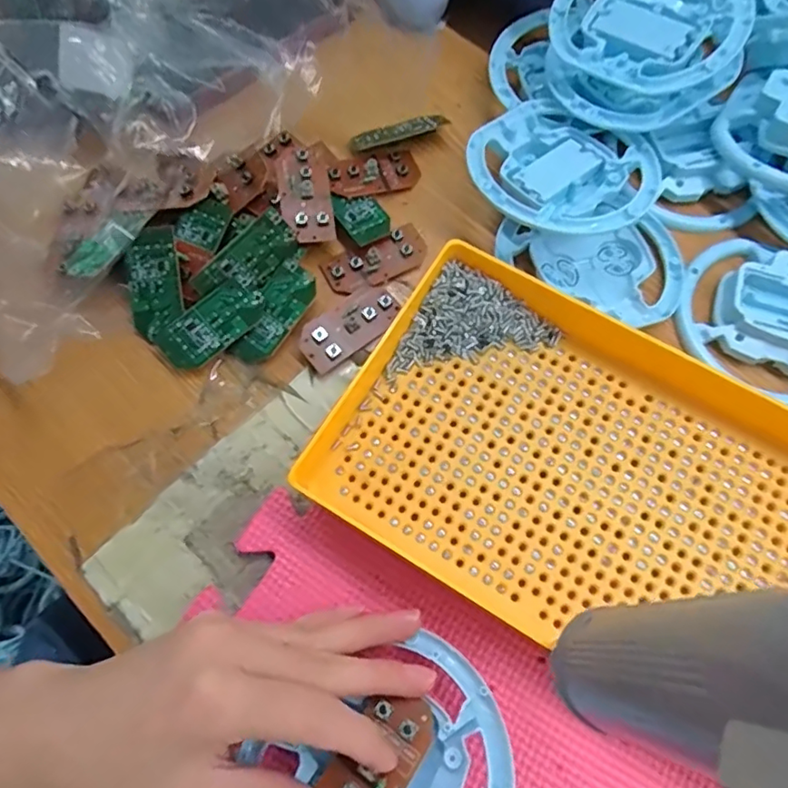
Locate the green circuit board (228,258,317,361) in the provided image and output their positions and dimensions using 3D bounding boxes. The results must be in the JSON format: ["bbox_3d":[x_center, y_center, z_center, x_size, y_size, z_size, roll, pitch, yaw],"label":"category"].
[{"bbox_3d":[-0.067,-0.044,0.309,0.027,0.006,0.060,35,76,11],"label":"green circuit board"}]

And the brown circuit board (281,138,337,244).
[{"bbox_3d":[-0.052,-0.119,0.327,0.030,0.013,0.068,-2,75,-13],"label":"brown circuit board"}]

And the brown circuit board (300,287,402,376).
[{"bbox_3d":[-0.024,-0.038,0.309,0.058,0.006,0.028,-37,75,-11],"label":"brown circuit board"}]

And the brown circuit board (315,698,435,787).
[{"bbox_3d":[-0.007,0.144,0.219,0.027,0.009,0.053,34,63,11],"label":"brown circuit board"}]

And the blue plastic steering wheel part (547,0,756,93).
[{"bbox_3d":[0.150,-0.216,0.330,0.102,0.026,0.095,36,85,18],"label":"blue plastic steering wheel part"}]

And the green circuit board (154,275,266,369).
[{"bbox_3d":[-0.099,-0.038,0.308,0.060,0.006,0.029,-39,91,-8],"label":"green circuit board"}]

